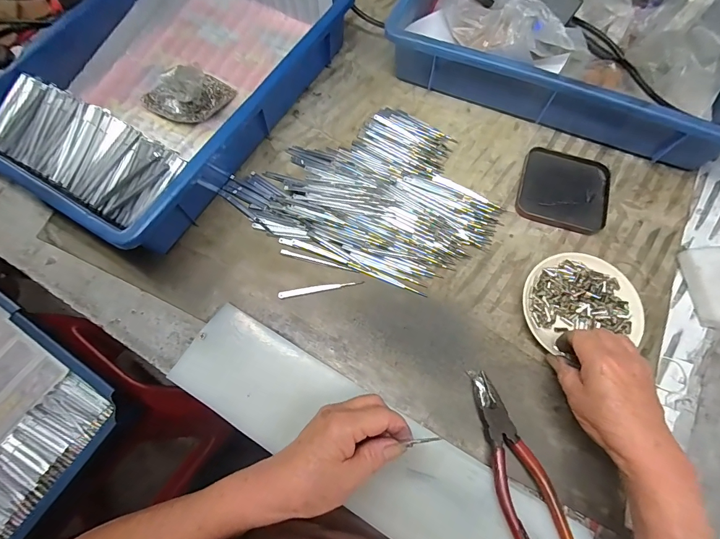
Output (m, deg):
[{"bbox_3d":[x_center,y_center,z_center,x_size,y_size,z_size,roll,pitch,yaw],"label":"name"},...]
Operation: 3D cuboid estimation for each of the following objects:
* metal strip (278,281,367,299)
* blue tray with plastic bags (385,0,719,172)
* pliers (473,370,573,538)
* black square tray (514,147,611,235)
[{"bbox_3d":[-0.043,0.020,0.403,0.093,0.004,0.008,-10,82,-7],"label":"metal strip"},{"bbox_3d":[0.283,-0.328,0.458,0.430,0.145,0.276,22,72,8],"label":"blue tray with plastic bags"},{"bbox_3d":[0.136,0.171,0.330,0.047,0.023,0.146,-16,71,-5],"label":"pliers"},{"bbox_3d":[0.254,-0.101,0.451,0.103,0.007,0.109,19,72,7],"label":"black square tray"}]

